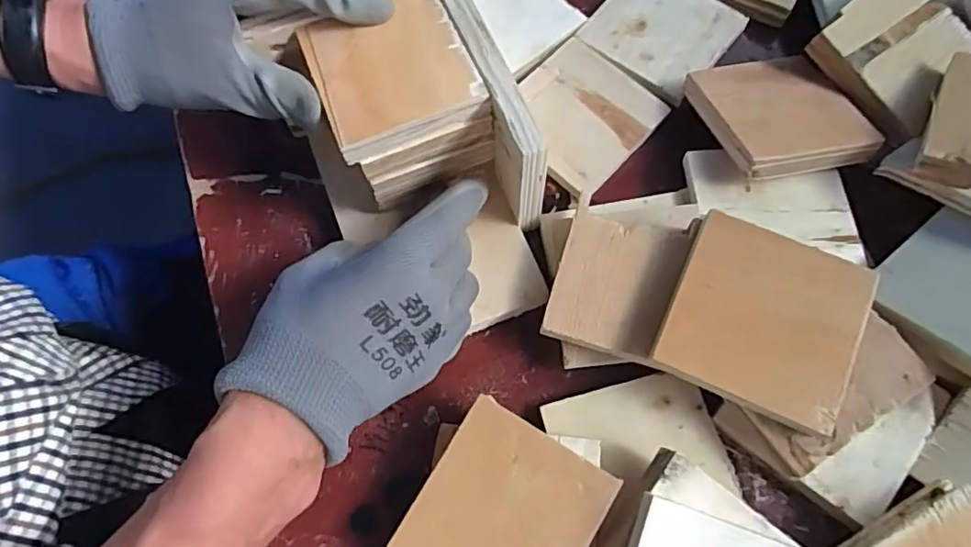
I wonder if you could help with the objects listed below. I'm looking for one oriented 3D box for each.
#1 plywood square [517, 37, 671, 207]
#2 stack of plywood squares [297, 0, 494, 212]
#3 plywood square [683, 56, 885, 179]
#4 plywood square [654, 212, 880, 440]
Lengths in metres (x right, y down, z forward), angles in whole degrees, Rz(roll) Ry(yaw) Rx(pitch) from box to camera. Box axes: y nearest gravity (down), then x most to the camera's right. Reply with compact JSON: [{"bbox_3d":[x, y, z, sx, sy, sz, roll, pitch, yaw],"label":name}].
[{"bbox_3d":[0.064,-0.111,0.405,0.094,0.007,0.094,-42,74,-13],"label":"plywood square"},{"bbox_3d":[-0.052,-0.108,0.346,0.081,0.058,0.103,-22,71,-6],"label":"stack of plywood squares"},{"bbox_3d":[0.184,-0.101,0.376,0.085,0.018,0.093,-15,55,-8],"label":"plywood square"},{"bbox_3d":[0.143,0.023,0.303,0.089,0.008,0.092,22,74,10],"label":"plywood square"}]

